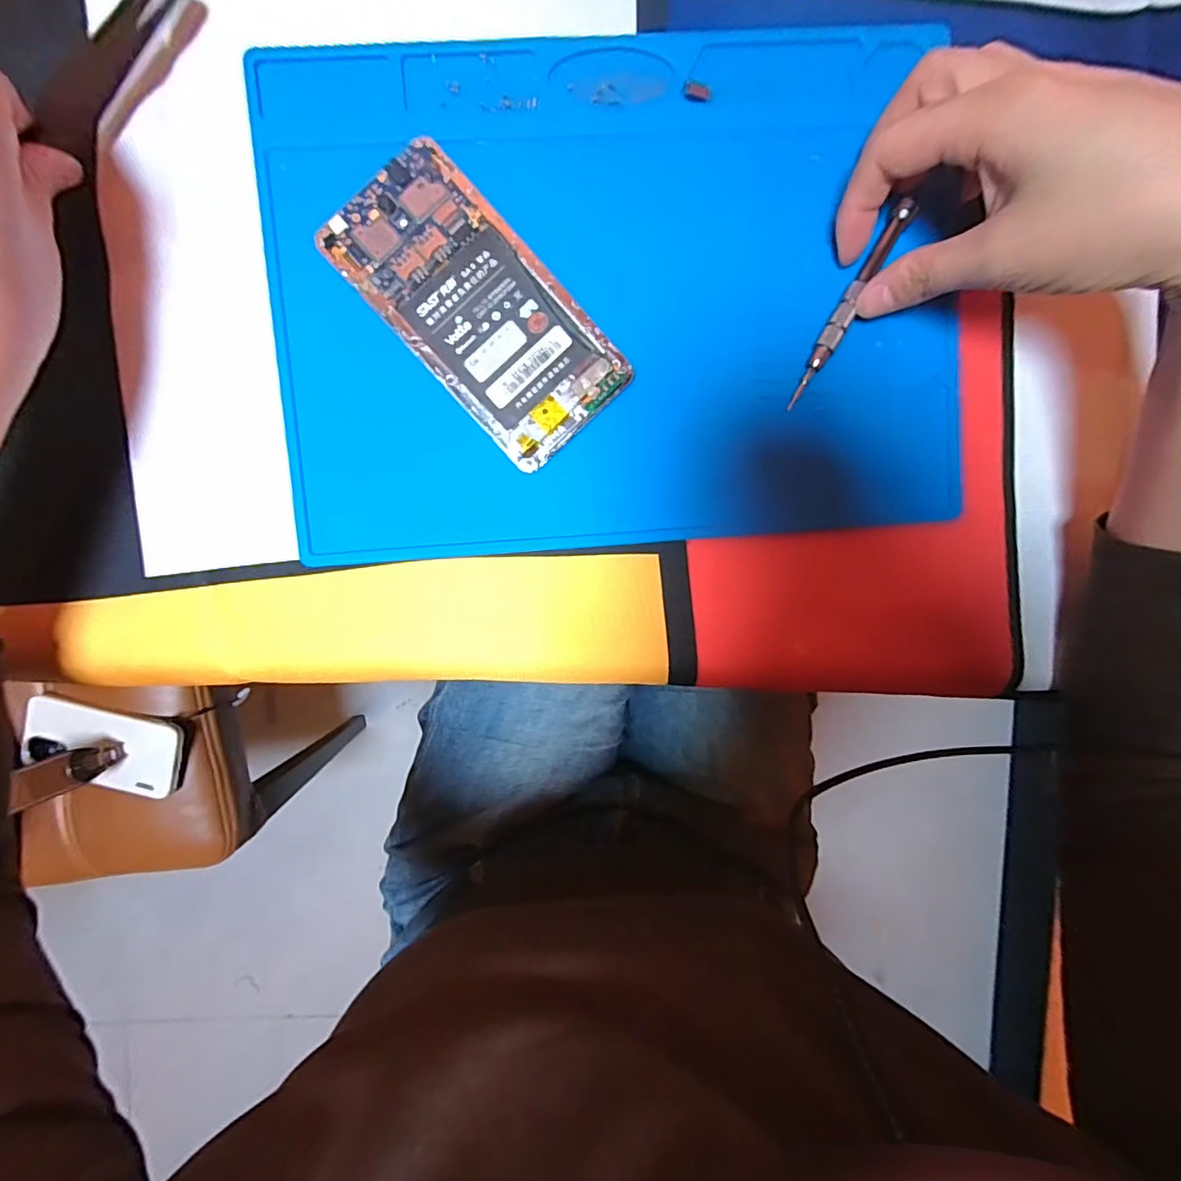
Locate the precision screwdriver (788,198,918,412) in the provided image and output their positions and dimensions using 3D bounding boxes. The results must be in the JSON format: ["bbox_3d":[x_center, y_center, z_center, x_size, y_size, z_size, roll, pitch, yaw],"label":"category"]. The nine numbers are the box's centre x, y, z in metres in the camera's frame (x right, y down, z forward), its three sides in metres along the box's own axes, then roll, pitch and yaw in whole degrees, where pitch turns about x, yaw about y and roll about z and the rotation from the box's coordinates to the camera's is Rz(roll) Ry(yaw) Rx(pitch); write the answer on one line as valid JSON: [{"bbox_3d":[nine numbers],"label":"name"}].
[{"bbox_3d":[0.121,-0.133,0.250,0.009,0.007,0.102,29,95,-4],"label":"precision screwdriver"}]

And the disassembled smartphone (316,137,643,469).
[{"bbox_3d":[-0.052,-0.128,0.245,0.066,0.009,0.140,-43,95,0],"label":"disassembled smartphone"}]

